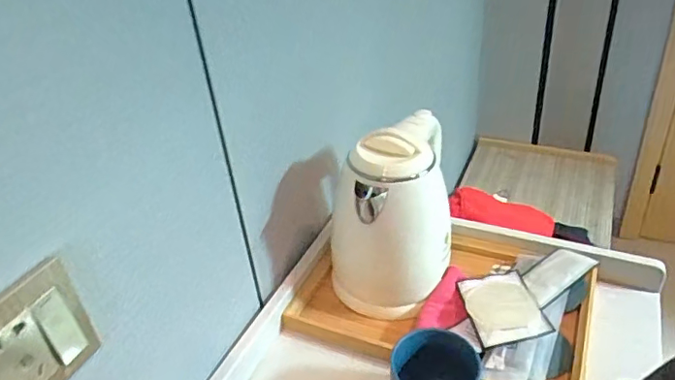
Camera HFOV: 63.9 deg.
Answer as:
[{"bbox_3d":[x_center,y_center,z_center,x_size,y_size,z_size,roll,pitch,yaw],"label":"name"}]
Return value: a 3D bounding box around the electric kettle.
[{"bbox_3d":[0.065,0.024,0.633,0.155,0.192,0.132,-9,34,-5],"label":"electric kettle"}]

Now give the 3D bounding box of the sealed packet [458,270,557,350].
[{"bbox_3d":[0.181,0.125,0.600,0.074,0.013,0.105,-6,33,-1],"label":"sealed packet"}]

